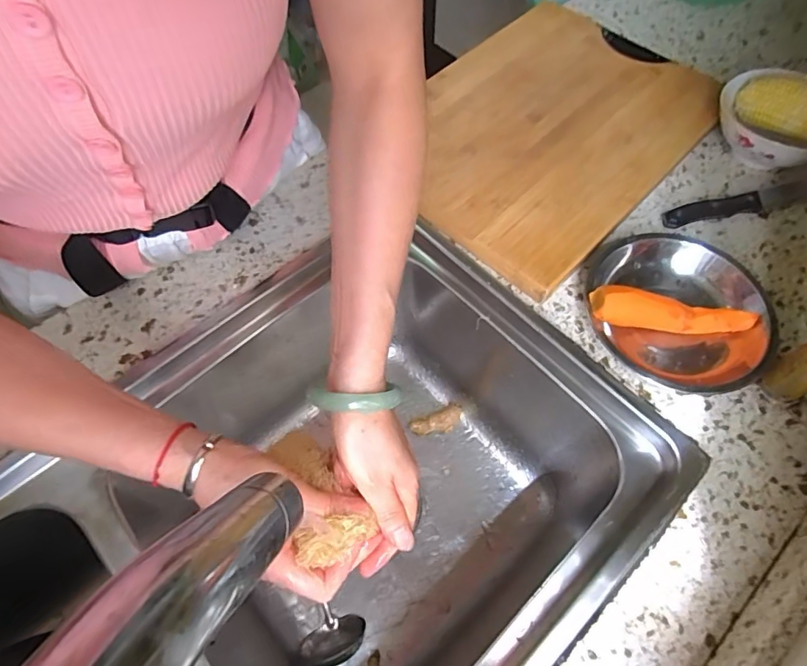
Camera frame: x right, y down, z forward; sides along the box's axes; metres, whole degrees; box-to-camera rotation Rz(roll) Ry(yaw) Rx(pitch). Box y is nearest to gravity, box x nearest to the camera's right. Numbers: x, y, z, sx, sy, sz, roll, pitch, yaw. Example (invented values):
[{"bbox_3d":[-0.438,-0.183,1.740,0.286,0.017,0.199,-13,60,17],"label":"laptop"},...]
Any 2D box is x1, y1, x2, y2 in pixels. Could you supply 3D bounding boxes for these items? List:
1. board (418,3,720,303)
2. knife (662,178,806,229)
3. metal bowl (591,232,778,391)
[{"bbox_3d":[0.159,-0.242,0.585,0.291,0.033,0.374,41,69,19],"label":"board"},{"bbox_3d":[0.387,-0.148,0.541,0.218,0.023,0.032,-16,63,-8],"label":"knife"},{"bbox_3d":[0.255,-0.019,0.462,0.164,0.042,0.151,0,62,0],"label":"metal bowl"}]

